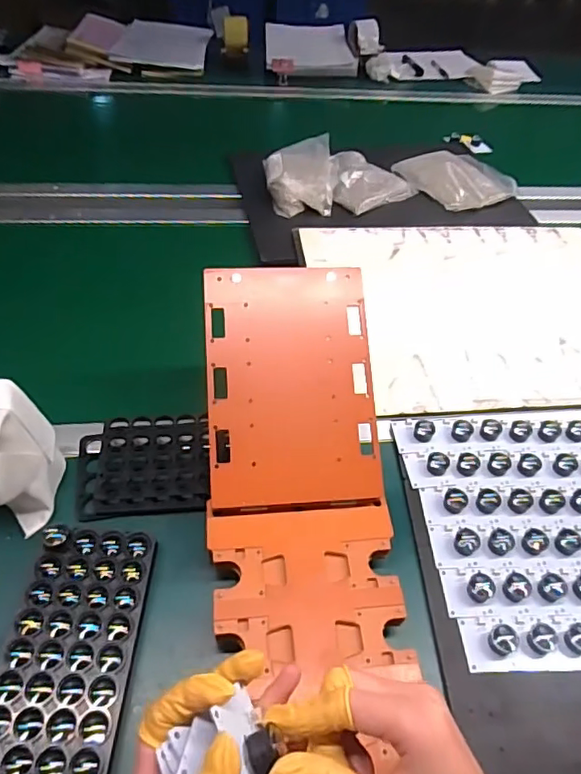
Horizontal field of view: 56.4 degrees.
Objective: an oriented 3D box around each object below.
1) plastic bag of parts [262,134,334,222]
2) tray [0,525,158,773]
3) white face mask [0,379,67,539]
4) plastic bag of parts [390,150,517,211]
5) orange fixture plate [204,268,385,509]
[{"bbox_3d":[0.016,-0.364,0.925,0.117,0.049,0.170,2,50,-3],"label":"plastic bag of parts"},{"bbox_3d":[-0.174,0.209,0.435,0.098,0.022,0.192,3,49,-2],"label":"tray"},{"bbox_3d":[-0.264,0.065,0.492,0.081,0.112,0.100,5,49,0],"label":"white face mask"},{"bbox_3d":[0.299,-0.382,0.977,0.163,0.027,0.170,-23,55,-22],"label":"plastic bag of parts"},{"bbox_3d":[0.000,-0.006,0.524,0.158,0.008,0.231,-2,78,-6],"label":"orange fixture plate"}]

